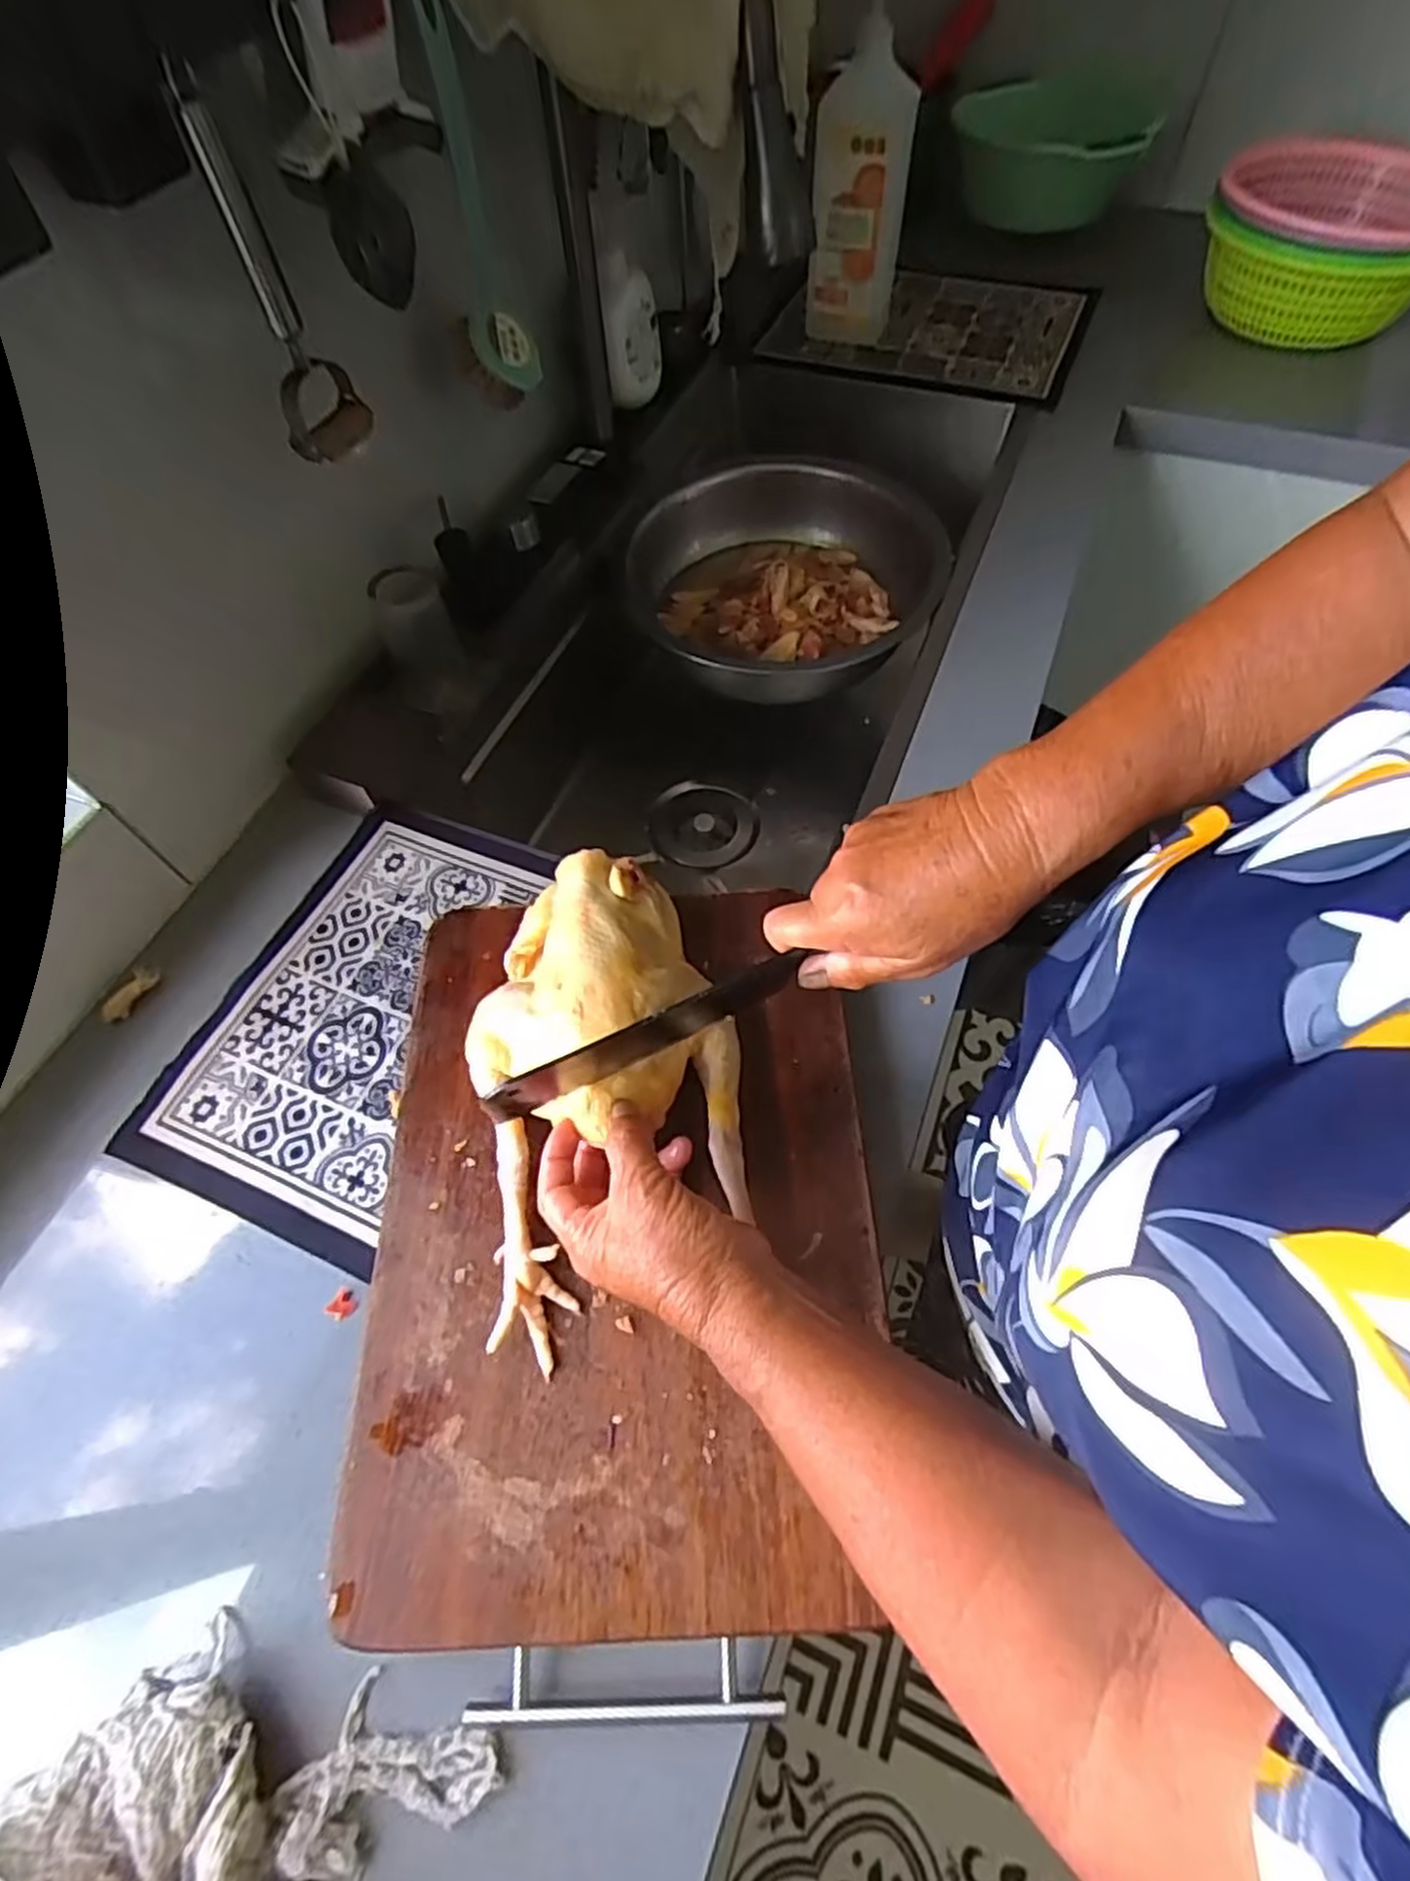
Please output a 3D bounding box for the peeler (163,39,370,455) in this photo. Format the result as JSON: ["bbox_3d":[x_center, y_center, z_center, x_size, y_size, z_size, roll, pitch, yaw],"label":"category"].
[{"bbox_3d":[-0.249,-0.378,0.448,0.049,0.174,0.040,-21,61,-10],"label":"peeler"}]

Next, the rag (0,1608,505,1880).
[{"bbox_3d":[-0.211,0.379,0.331,0.192,0.035,0.133,-38,65,-18],"label":"rag"}]

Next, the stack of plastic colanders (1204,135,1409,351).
[{"bbox_3d":[0.705,-0.794,0.887,0.247,0.119,0.232,24,63,15],"label":"stack of plastic colanders"}]

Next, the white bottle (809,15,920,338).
[{"bbox_3d":[0.168,-0.801,0.848,0.098,0.260,0.060,5,60,5],"label":"white bottle"}]

